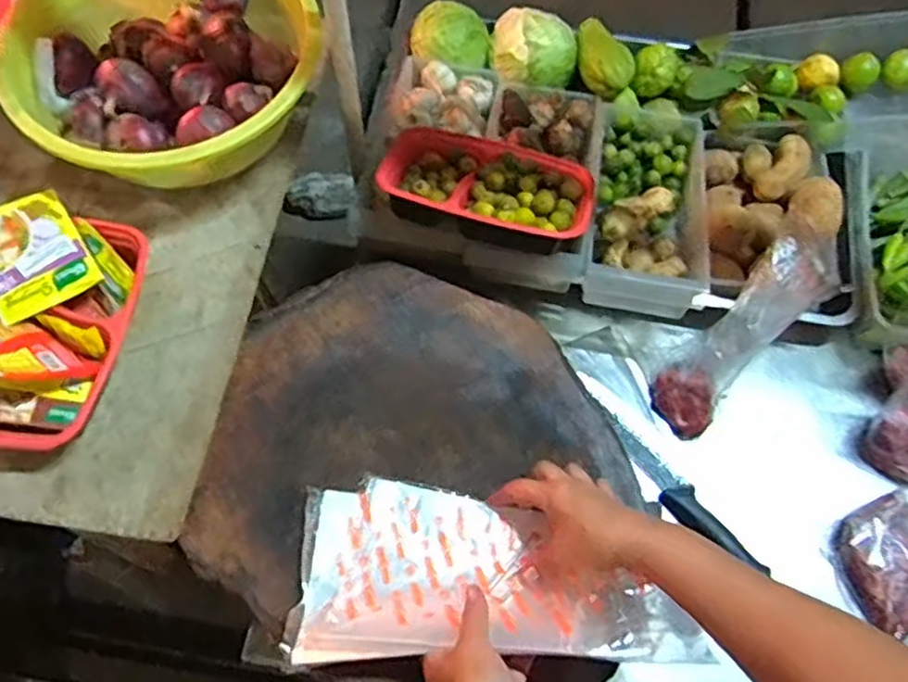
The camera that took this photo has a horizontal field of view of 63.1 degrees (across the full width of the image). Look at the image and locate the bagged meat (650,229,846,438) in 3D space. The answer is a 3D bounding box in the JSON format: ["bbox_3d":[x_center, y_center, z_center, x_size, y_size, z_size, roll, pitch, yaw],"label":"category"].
[{"bbox_3d":[0.309,-0.006,0.786,0.081,0.038,0.250,42,105,15],"label":"bagged meat"}]

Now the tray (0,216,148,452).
[{"bbox_3d":[-0.371,-0.017,0.639,0.156,0.080,0.217,9,66,2],"label":"tray"}]

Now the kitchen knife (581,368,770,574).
[{"bbox_3d":[0.218,0.137,0.775,0.030,0.029,0.254,-33,71,-15],"label":"kitchen knife"}]

